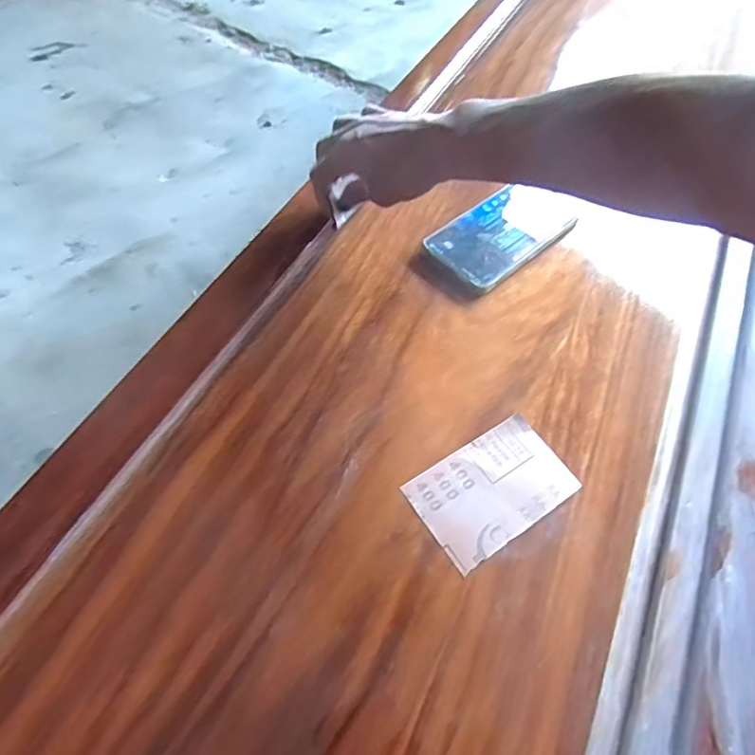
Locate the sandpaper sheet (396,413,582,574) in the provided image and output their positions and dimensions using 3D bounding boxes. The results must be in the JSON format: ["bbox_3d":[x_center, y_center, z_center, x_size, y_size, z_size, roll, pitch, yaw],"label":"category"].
[{"bbox_3d":[0.083,0.078,0.391,0.113,0.004,0.071,-30,63,-19],"label":"sandpaper sheet"}]

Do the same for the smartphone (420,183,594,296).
[{"bbox_3d":[0.123,-0.142,0.532,0.156,0.014,0.082,-36,65,-22],"label":"smartphone"}]

